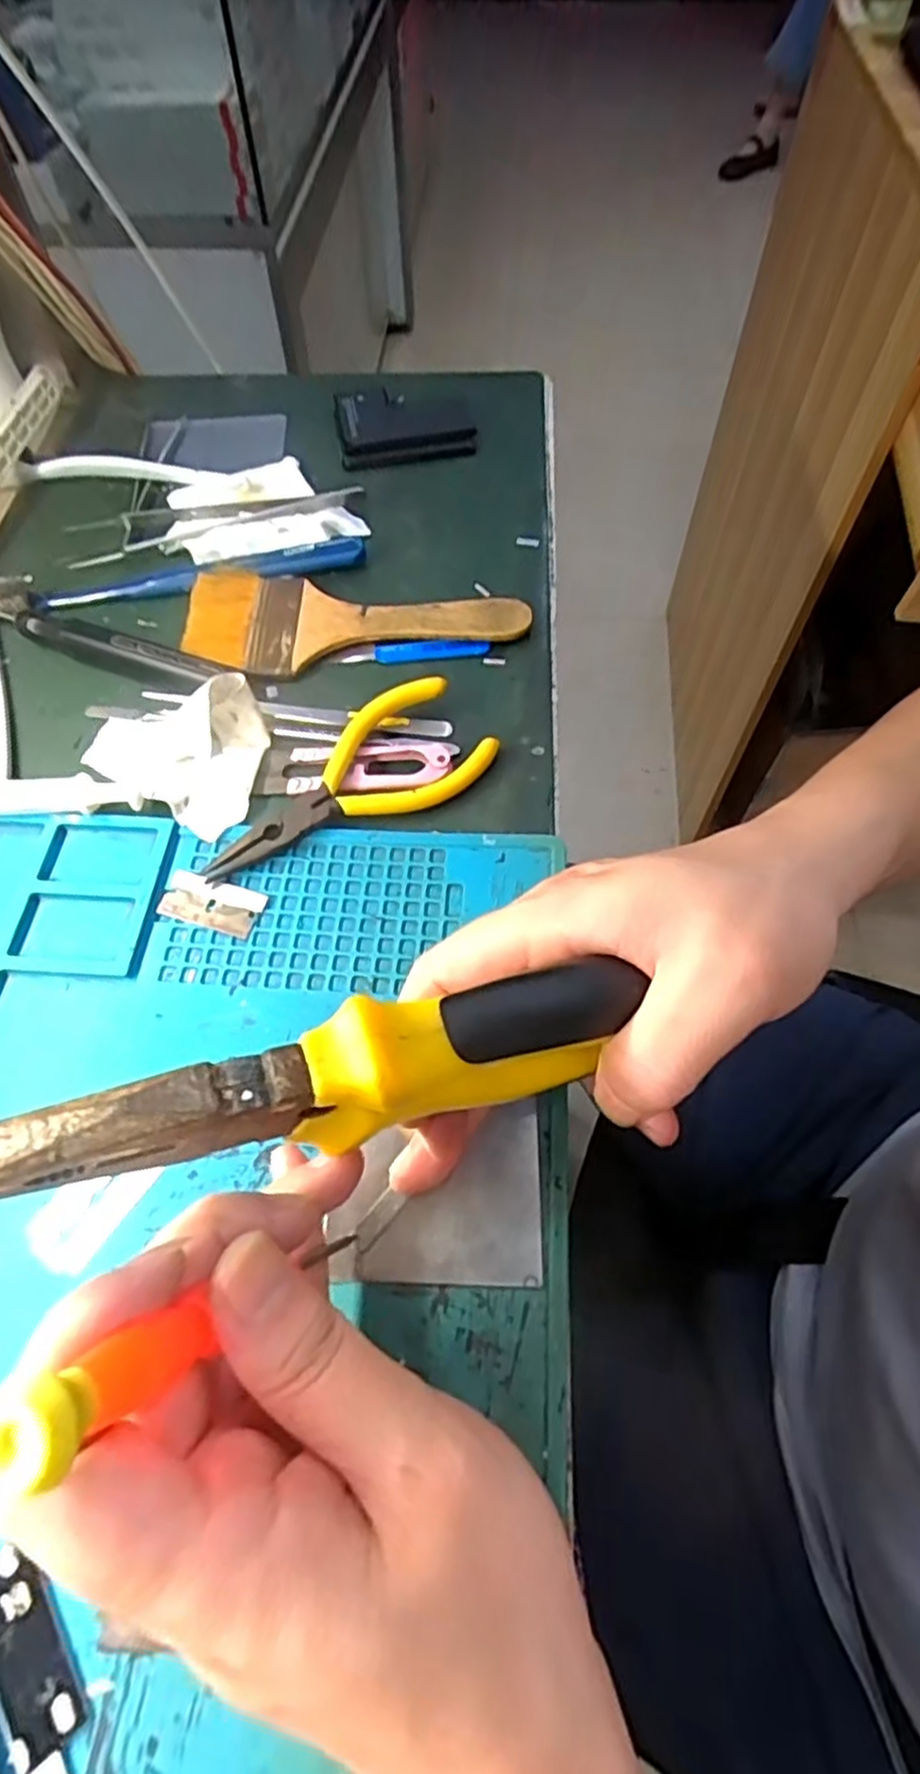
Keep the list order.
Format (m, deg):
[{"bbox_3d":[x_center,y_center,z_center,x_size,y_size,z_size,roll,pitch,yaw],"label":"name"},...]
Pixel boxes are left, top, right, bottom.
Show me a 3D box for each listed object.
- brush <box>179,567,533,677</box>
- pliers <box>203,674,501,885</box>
[{"bbox_3d":[-0.050,-0.129,0.354,0.161,0.009,0.066,1,61,1],"label":"brush"},{"bbox_3d":[-0.049,-0.042,0.304,0.124,0.015,0.053,-31,65,-15],"label":"pliers"}]

